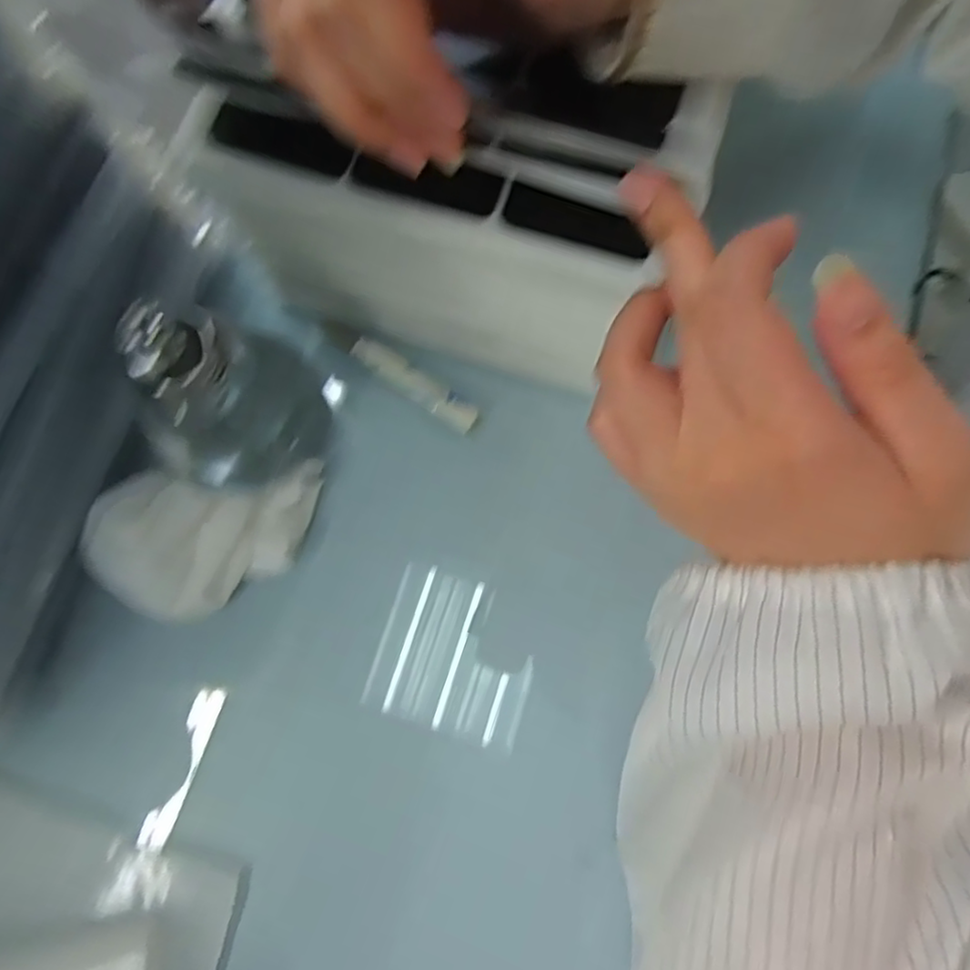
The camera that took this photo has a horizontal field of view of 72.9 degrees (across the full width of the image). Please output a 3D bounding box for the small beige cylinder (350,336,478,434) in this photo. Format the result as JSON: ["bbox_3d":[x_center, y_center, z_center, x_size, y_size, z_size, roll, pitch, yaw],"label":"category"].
[{"bbox_3d":[-0.036,-0.052,0.338,0.075,0.008,0.015,36,77,9],"label":"small beige cylinder"}]

